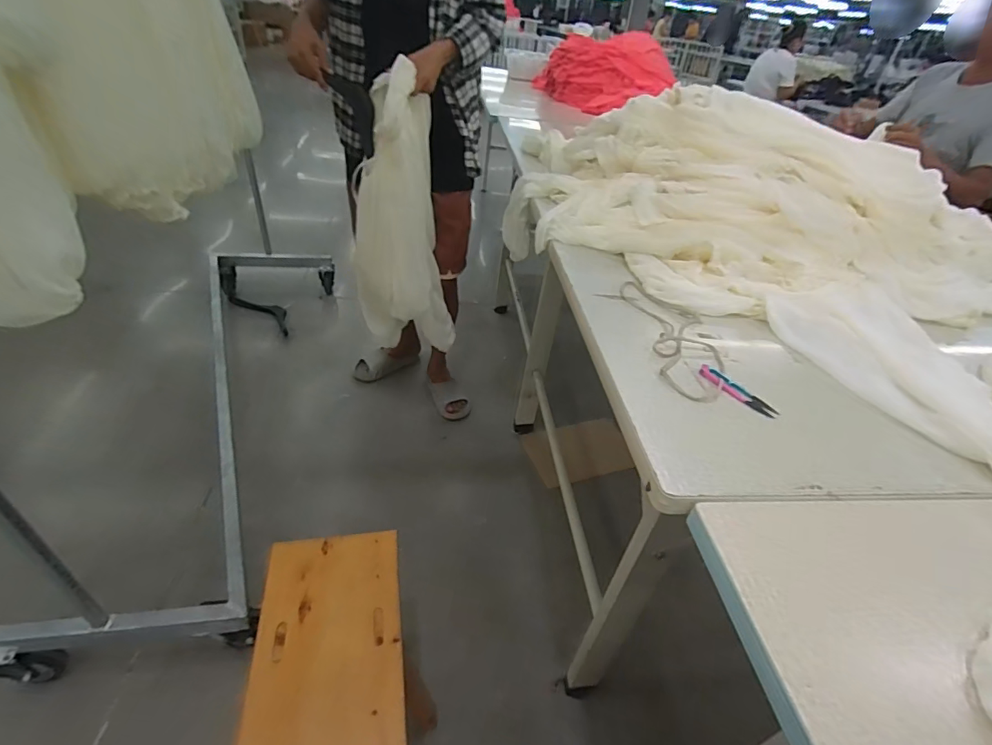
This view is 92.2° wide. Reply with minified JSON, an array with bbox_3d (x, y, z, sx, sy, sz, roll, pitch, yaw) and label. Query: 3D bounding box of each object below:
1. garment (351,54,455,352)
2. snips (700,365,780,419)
[{"bbox_3d":[-0.245,-0.374,1.243,0.257,0.680,0.137,-3,38,-12],"label":"garment"},{"bbox_3d":[0.309,0.021,0.613,0.030,0.006,0.103,-25,47,-35],"label":"snips"}]

